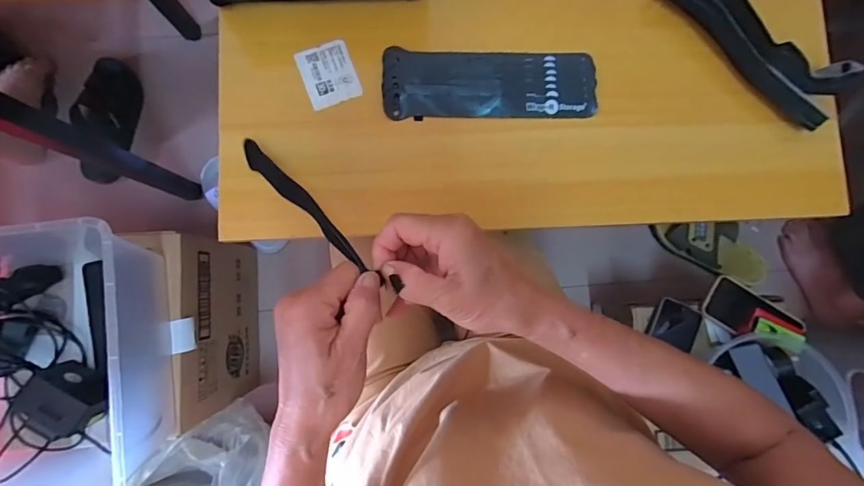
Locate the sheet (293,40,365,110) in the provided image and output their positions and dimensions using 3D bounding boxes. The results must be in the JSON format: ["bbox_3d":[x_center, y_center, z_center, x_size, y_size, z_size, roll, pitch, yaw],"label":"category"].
[{"bbox_3d":[-0.097,-0.158,0.399,0.049,0.004,0.060,-22,84,-5],"label":"sheet"}]

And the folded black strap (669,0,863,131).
[{"bbox_3d":[0.297,-0.189,0.396,0.189,0.028,0.056,36,85,1],"label":"folded black strap"}]

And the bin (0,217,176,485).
[{"bbox_3d":[-0.477,0.158,0.501,0.316,0.161,0.350,-9,86,-3],"label":"bin"}]

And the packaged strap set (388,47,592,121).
[{"bbox_3d":[0.055,-0.150,0.400,0.196,0.010,0.064,0,86,-2],"label":"packaged strap set"}]

